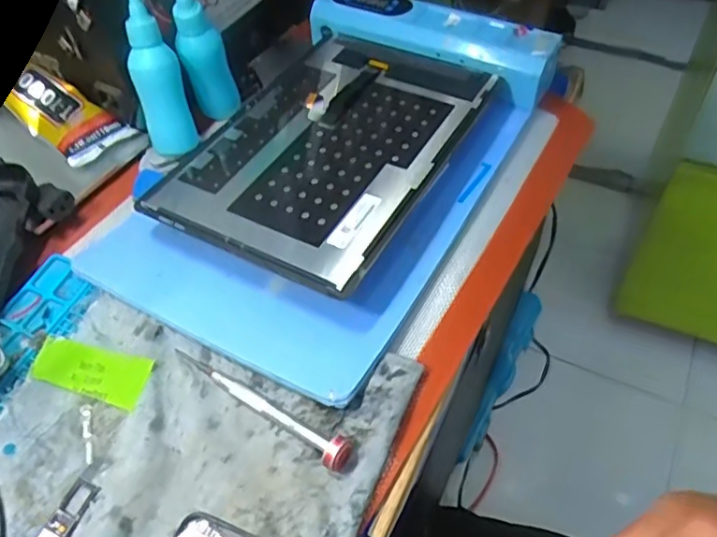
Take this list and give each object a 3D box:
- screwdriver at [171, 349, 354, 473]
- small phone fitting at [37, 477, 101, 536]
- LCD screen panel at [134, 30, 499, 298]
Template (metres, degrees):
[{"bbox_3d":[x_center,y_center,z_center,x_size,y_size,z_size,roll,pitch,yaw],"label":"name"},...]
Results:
[{"bbox_3d":[-0.054,0.070,0.337,0.122,0.013,0.017,30,57,25],"label":"screwdriver"},{"bbox_3d":[-0.148,0.126,0.309,0.016,0.004,0.037,17,53,17],"label":"small phone fitting"},{"bbox_3d":[-0.032,-0.099,0.442,0.187,0.013,0.242,22,55,20],"label":"LCD screen panel"}]

